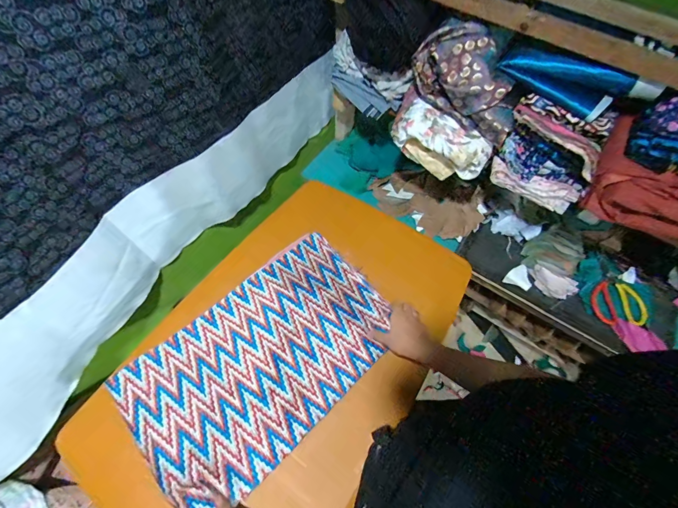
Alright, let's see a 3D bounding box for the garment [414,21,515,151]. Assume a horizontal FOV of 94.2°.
[{"bbox_3d":[0.242,-0.318,0.586,0.215,0.132,0.067,34,64,16],"label":"garment"}]

